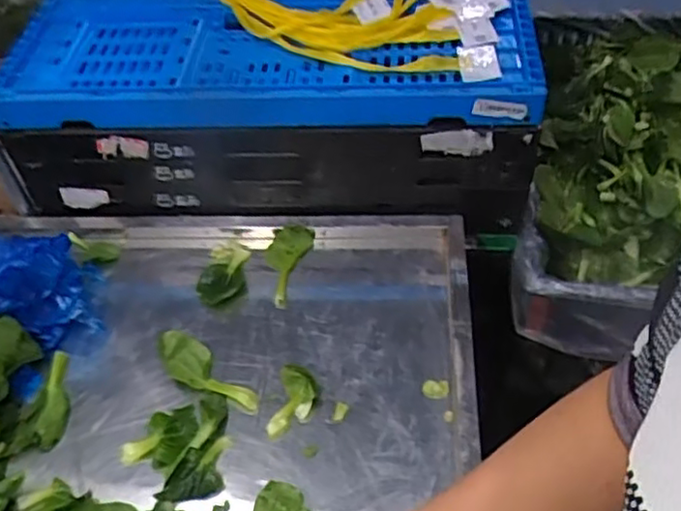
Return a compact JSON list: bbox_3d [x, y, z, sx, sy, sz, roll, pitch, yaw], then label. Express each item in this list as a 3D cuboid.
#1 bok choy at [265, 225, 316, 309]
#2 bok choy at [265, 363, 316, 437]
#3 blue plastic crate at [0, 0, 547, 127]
[{"bbox_3d":[-0.068,0.007,0.758,0.051,0.014,0.102,12,53,14],"label":"bok choy"},{"bbox_3d":[-0.046,0.141,0.643,0.036,0.021,0.067,8,52,12],"label":"bok choy"},{"bbox_3d":[-0.079,-0.291,0.798,0.583,0.054,0.365,0,49,5],"label":"blue plastic crate"}]

